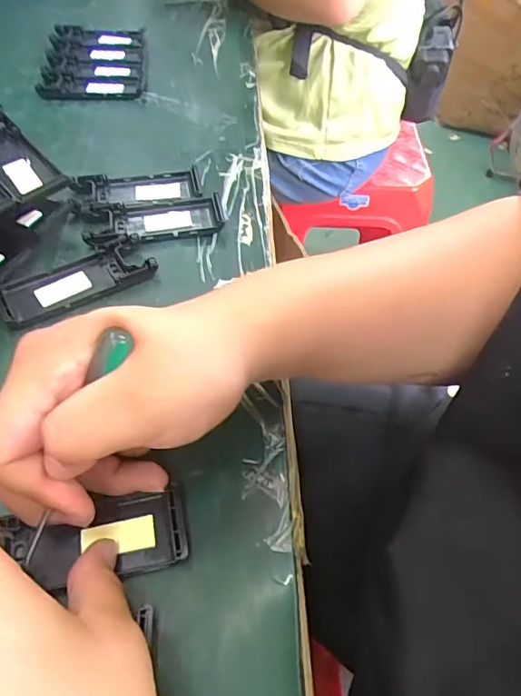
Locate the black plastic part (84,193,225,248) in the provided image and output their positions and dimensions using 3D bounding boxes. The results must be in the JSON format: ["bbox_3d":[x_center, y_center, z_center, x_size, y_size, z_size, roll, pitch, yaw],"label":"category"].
[{"bbox_3d":[-0.079,-0.096,0.387,0.100,0.011,0.043,-10,54,-11],"label":"black plastic part"}]

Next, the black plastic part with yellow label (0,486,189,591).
[{"bbox_3d":[-0.080,0.090,0.249,0.087,0.010,0.037,-4,53,-3],"label":"black plastic part with yellow label"}]

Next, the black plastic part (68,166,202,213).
[{"bbox_3d":[-0.098,-0.124,0.411,0.098,0.012,0.046,-10,54,-11],"label":"black plastic part"}]

